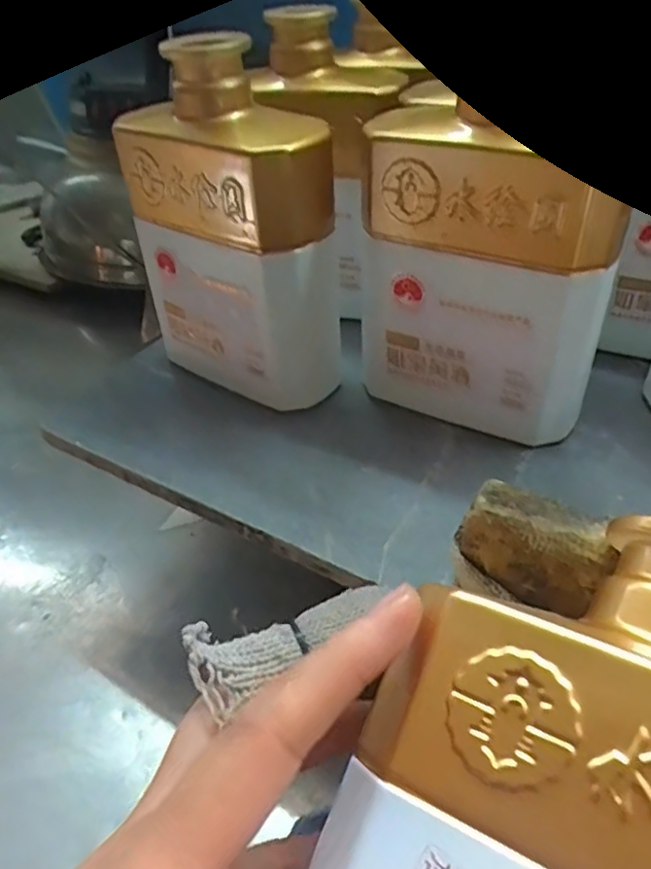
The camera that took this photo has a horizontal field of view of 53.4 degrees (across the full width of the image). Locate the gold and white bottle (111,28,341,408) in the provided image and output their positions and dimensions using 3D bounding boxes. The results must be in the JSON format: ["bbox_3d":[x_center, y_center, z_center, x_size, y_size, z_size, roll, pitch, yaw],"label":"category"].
[{"bbox_3d":[-0.044,-0.094,0.322,0.099,0.168,0.052,28,50,32],"label":"gold and white bottle"}]

